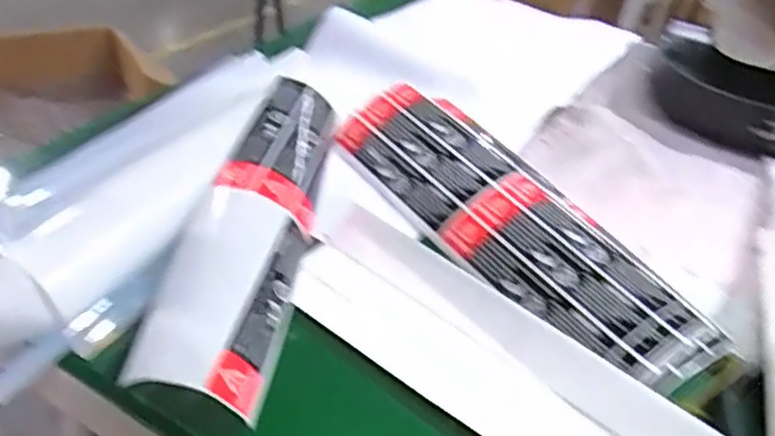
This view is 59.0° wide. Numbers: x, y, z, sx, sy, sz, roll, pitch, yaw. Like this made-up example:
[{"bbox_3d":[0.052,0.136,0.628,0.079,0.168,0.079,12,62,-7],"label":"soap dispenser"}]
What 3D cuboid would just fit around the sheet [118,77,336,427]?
[{"bbox_3d":[-0.074,-0.007,0.376,0.062,0.030,0.239,8,37,1],"label":"sheet"}]

